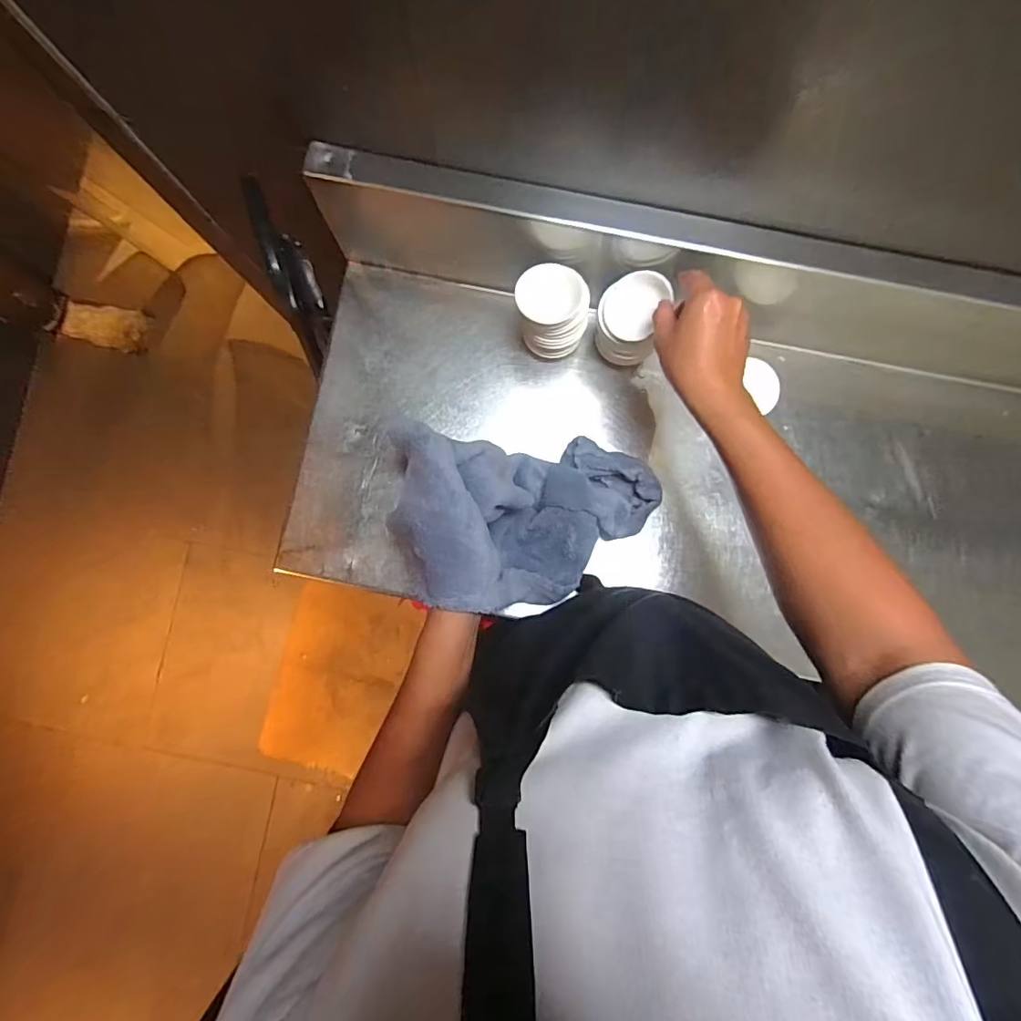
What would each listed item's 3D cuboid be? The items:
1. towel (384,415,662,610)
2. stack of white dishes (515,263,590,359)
[{"bbox_3d":[0.030,0.011,0.528,0.250,0.183,0.159,3,91,-2],"label":"towel"},{"bbox_3d":[0.046,-0.228,0.603,0.082,0.093,0.076,3,86,1],"label":"stack of white dishes"}]

